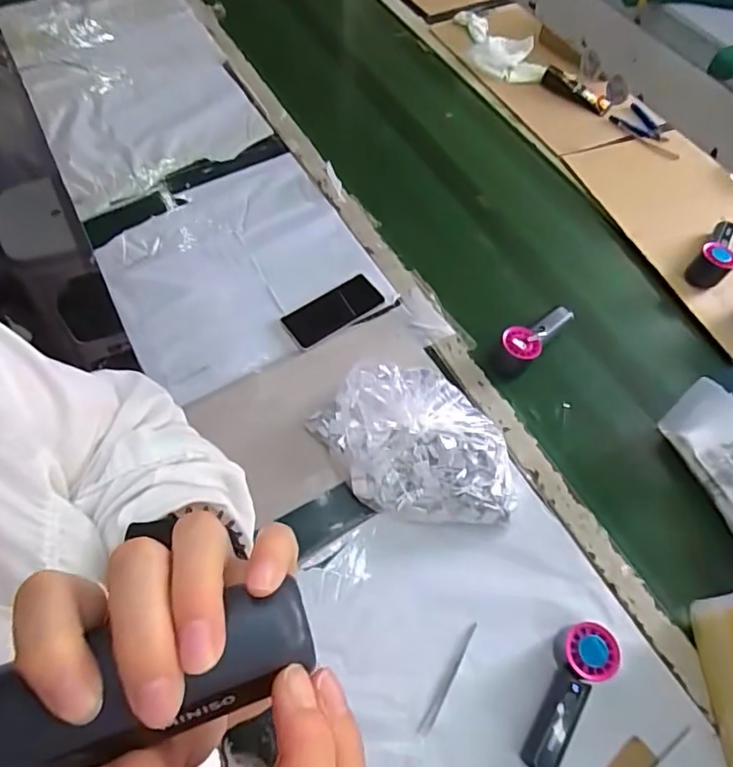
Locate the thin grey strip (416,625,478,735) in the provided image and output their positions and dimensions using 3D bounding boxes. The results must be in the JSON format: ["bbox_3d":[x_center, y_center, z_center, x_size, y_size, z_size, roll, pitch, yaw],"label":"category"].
[{"bbox_3d":[0.095,0.336,0.597,0.015,0.005,0.129,31,64,14],"label":"thin grey strip"}]

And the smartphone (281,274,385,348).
[{"bbox_3d":[-0.051,-0.115,0.821,0.152,0.006,0.068,-31,67,-18],"label":"smartphone"}]

